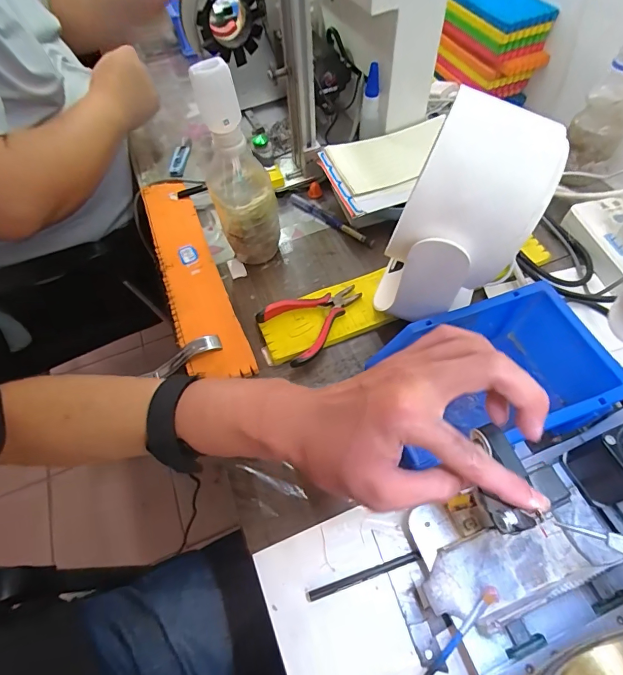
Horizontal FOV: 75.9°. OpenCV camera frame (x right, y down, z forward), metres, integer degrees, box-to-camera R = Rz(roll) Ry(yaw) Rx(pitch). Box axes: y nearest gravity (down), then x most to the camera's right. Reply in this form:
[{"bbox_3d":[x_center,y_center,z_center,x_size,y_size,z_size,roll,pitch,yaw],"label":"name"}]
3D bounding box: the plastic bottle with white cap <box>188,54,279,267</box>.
[{"bbox_3d":[-0.078,-0.176,0.433,0.061,0.220,0.071,-27,61,-12],"label":"plastic bottle with white cap"}]

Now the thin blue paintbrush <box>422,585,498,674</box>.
[{"bbox_3d":[0.077,0.242,0.280,0.163,0.009,0.008,-45,66,-8],"label":"thin blue paintbrush"}]

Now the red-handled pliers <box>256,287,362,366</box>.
[{"bbox_3d":[0.007,-0.022,0.435,0.110,0.014,0.076,-30,61,-14],"label":"red-handled pliers"}]

